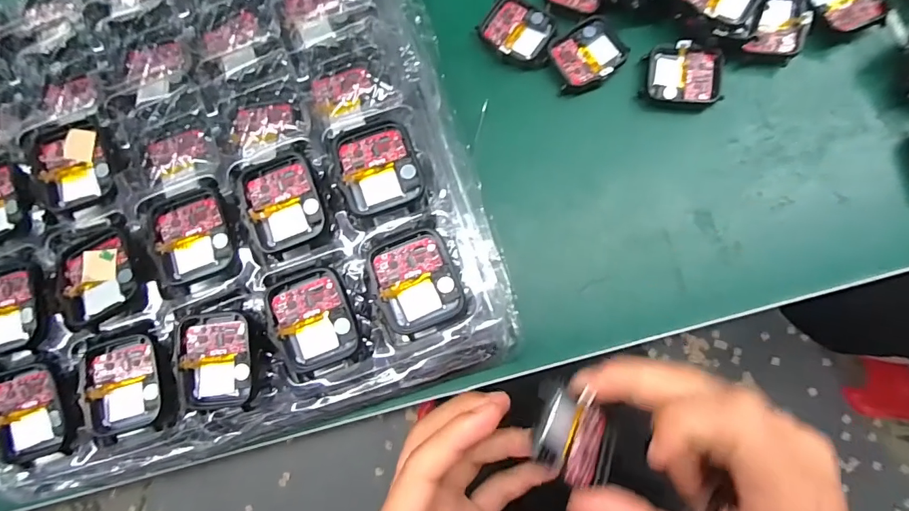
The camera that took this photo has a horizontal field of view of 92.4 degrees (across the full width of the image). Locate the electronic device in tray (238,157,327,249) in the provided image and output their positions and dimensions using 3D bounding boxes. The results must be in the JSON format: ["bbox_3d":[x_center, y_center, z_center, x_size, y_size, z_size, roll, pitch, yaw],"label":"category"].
[{"bbox_3d":[-0.082,-0.026,0.208,0.035,0.004,0.043,-15,81,3],"label":"electronic device in tray"}]

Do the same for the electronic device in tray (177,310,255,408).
[{"bbox_3d":[-0.109,0.049,0.203,0.036,0.009,0.044,-8,81,4],"label":"electronic device in tray"}]

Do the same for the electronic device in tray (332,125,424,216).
[{"bbox_3d":[-0.036,-0.043,0.206,0.036,0.005,0.041,-15,81,3],"label":"electronic device in tray"}]

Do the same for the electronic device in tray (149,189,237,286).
[{"bbox_3d":[-0.127,-0.011,0.211,0.038,0.005,0.044,-21,81,2],"label":"electronic device in tray"}]

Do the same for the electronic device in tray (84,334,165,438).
[{"bbox_3d":[-0.155,0.060,0.206,0.036,0.007,0.042,-11,81,4],"label":"electronic device in tray"}]

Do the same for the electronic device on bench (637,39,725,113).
[{"bbox_3d":[0.139,-0.108,0.265,0.045,0.010,0.040,8,83,6],"label":"electronic device on bench"}]

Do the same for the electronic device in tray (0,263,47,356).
[{"bbox_3d":[-0.216,0.025,0.209,0.037,0.006,0.042,-14,81,3],"label":"electronic device in tray"}]

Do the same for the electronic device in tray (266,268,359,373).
[{"bbox_3d":[-0.065,0.030,0.202,0.035,0.012,0.043,-20,81,2],"label":"electronic device in tray"}]

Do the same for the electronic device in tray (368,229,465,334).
[{"bbox_3d":[-0.017,0.012,0.201,0.037,0.009,0.042,-19,81,2],"label":"electronic device in tray"}]

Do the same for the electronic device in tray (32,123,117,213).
[{"bbox_3d":[-0.191,-0.045,0.219,0.035,0.007,0.041,-20,81,2],"label":"electronic device in tray"}]

